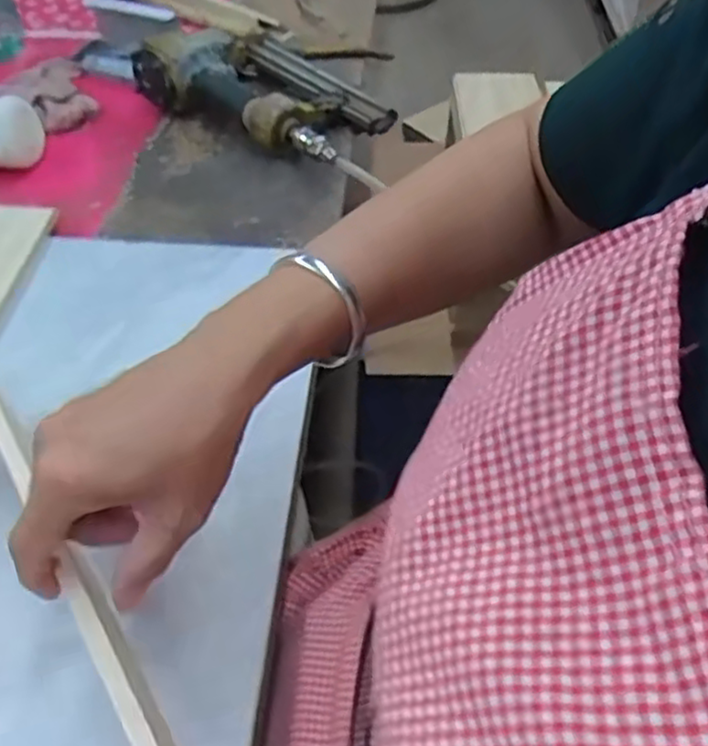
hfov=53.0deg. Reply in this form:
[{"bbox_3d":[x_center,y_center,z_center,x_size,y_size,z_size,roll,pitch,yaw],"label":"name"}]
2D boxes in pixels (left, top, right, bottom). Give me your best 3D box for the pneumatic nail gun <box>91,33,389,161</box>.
[{"bbox_3d":[-0.084,-0.282,0.718,0.173,0.060,0.243,-35,58,-25],"label":"pneumatic nail gun"}]

